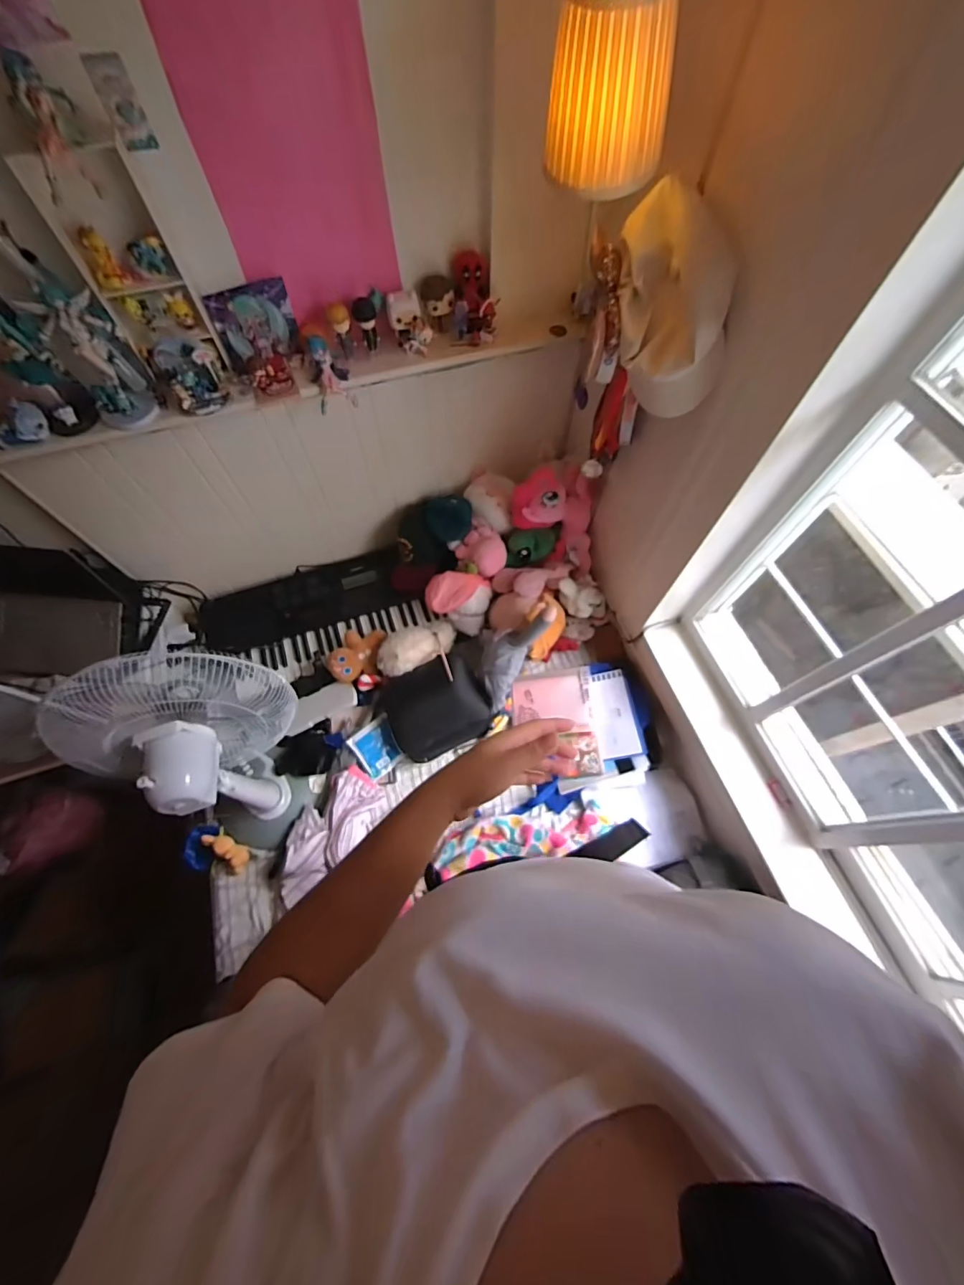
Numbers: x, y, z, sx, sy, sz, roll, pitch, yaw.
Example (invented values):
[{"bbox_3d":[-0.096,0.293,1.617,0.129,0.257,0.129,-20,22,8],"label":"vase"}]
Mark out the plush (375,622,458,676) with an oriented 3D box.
[{"bbox_3d":[-0.176,0.010,1.287,0.238,0.085,0.115,-27,67,-32],"label":"plush"}]

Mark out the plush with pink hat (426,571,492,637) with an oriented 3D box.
[{"bbox_3d":[-0.072,-0.117,1.284,0.183,0.152,0.113,17,66,7],"label":"plush with pink hat"}]

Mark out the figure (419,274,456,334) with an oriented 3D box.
[{"bbox_3d":[-0.087,-0.665,0.909,0.068,0.082,0.066,-13,66,-6],"label":"figure"}]

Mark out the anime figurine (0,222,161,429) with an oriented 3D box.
[{"bbox_3d":[-0.666,-0.503,0.767,0.110,0.247,0.093,-36,70,-15],"label":"anime figurine"}]

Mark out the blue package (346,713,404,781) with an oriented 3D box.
[{"bbox_3d":[-0.278,0.283,1.232,0.116,0.024,0.128,-35,100,-27],"label":"blue package"}]

